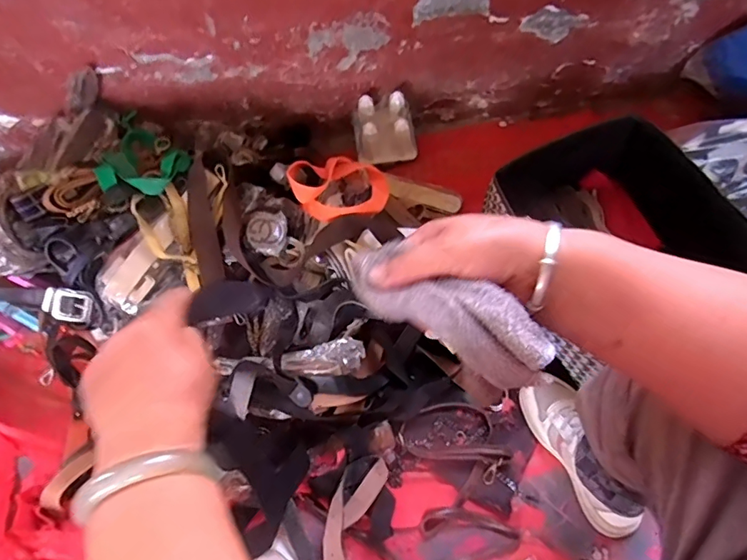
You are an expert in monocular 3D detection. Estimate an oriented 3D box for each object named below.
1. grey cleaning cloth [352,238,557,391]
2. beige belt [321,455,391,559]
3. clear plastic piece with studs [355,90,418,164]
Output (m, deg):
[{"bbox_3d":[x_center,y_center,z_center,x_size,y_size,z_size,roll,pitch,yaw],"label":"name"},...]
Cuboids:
[{"bbox_3d":[0.044,0.017,0.312,0.133,0.029,0.046,27,66,19],"label":"grey cleaning cloth"},{"bbox_3d":[-0.031,0.350,0.660,0.074,0.059,0.235,6,62,7],"label":"beige belt"},{"bbox_3d":[0.023,-0.306,1.007,0.121,0.099,0.094,-10,61,-2],"label":"clear plastic piece with studs"}]

